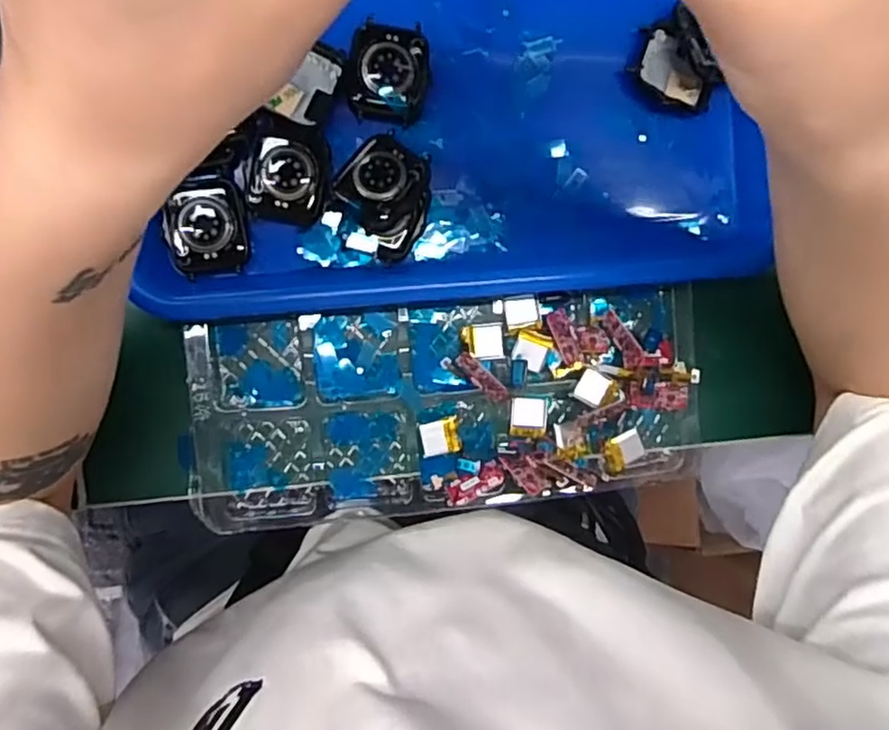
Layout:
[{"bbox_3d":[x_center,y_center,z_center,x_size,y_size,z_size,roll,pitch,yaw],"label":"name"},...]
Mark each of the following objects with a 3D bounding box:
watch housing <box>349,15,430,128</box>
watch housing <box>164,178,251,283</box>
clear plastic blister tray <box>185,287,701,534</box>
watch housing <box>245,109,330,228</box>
[{"bbox_3d":[-0.026,-0.141,0.318,0.037,0.011,0.045,4,91,-8],"label":"watch housing"},{"bbox_3d":[-0.112,-0.065,0.312,0.036,0.011,0.041,-9,92,-7],"label":"watch housing"},{"bbox_3d":[0.006,0.021,0.346,0.260,0.023,0.105,-5,92,-8],"label":"clear plastic blister tray"},{"bbox_3d":[-0.075,-0.092,0.316,0.036,0.014,0.046,8,90,-8],"label":"watch housing"}]

